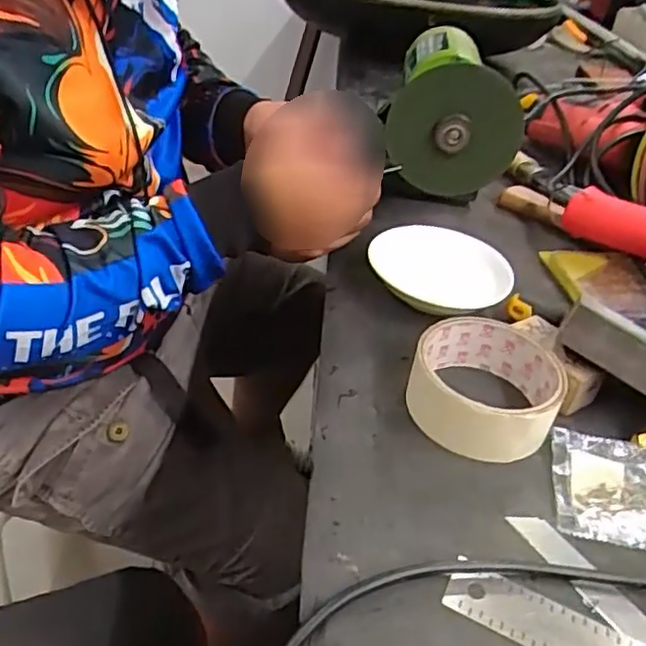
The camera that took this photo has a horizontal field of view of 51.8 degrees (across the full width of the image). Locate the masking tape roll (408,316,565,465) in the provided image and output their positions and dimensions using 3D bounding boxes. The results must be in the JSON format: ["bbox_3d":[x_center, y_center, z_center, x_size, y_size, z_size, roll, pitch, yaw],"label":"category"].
[{"bbox_3d":[0.095,0.036,0.391,0.085,0.034,0.083,4,38,-3],"label":"masking tape roll"}]

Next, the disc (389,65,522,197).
[{"bbox_3d":[0.104,-0.149,0.522,0.105,0.098,0.022,1,36,-14],"label":"disc"}]

